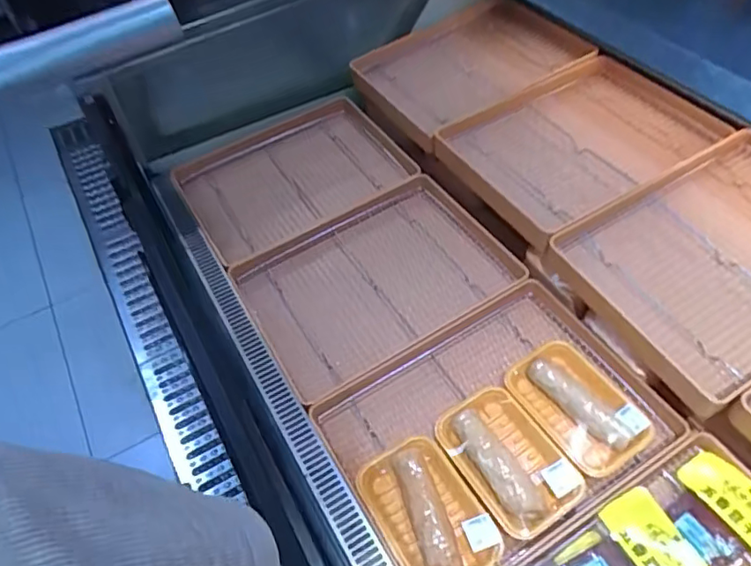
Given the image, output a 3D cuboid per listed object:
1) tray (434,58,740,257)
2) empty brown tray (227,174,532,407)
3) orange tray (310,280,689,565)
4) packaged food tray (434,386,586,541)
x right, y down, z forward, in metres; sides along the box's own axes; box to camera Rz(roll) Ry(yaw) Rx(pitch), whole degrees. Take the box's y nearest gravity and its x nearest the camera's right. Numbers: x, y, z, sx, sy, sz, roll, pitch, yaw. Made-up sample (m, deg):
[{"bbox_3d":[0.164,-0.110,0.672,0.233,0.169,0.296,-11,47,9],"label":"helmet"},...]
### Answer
[{"bbox_3d":[0.339,-0.239,0.953,0.435,0.058,0.304,-27,54,-17],"label":"tray"},{"bbox_3d":[0.003,0.001,0.909,0.394,0.086,0.298,-25,54,-16],"label":"empty brown tray"},{"bbox_3d":[0.154,0.187,0.738,0.397,0.086,0.294,-27,54,-17],"label":"orange tray"},{"bbox_3d":[0.168,0.215,0.695,0.121,0.051,0.173,-30,55,-19],"label":"packaged food tray"}]

